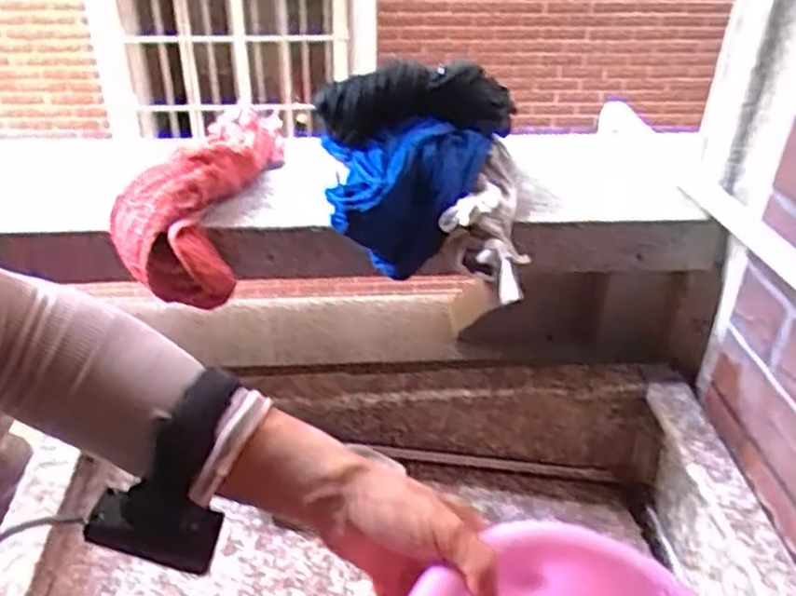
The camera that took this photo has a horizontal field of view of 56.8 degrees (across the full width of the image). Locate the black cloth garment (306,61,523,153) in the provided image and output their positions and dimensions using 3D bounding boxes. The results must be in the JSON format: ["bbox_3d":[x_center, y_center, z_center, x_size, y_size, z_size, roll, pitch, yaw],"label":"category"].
[{"bbox_3d":[0.027,-0.167,0.624,0.196,0.066,0.054,-21,40,-29],"label":"black cloth garment"}]

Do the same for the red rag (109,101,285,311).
[{"bbox_3d":[-0.164,-0.099,0.667,0.093,0.093,0.232,10,48,13],"label":"red rag"}]

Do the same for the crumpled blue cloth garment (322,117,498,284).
[{"bbox_3d":[0.012,-0.081,0.623,0.143,0.115,0.088,-7,35,-11],"label":"crumpled blue cloth garment"}]

